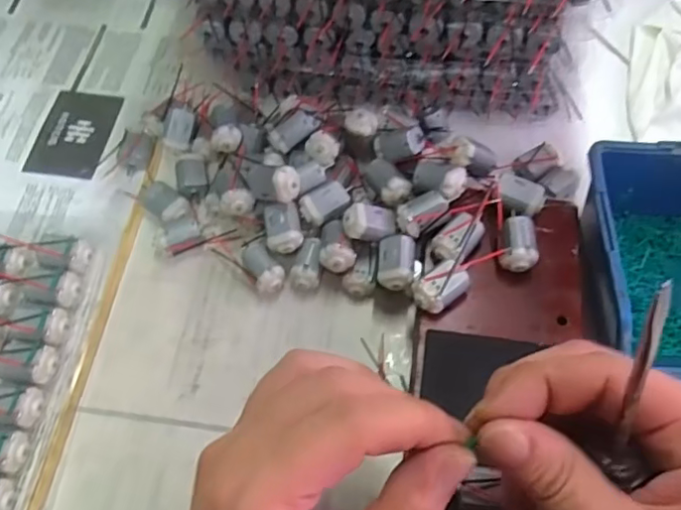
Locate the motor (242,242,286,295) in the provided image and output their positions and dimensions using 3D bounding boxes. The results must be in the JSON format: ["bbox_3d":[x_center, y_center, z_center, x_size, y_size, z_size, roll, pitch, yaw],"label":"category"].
[{"bbox_3d":[-0.044,0.009,0.339,0.017,0.019,0.031,-26,64,-13],"label":"motor"}]

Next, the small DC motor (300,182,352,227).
[{"bbox_3d":[-0.009,-0.030,0.336,0.028,0.011,0.017,-28,65,-13],"label":"small DC motor"}]

